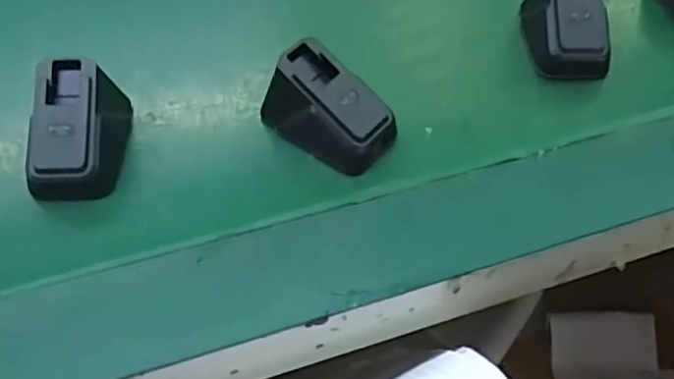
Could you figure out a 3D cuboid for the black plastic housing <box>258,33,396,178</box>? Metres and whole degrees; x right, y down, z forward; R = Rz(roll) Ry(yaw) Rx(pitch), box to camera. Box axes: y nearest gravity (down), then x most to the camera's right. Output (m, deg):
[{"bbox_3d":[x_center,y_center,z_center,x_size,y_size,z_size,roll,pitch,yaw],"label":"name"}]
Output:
[{"bbox_3d":[-0.005,-0.044,0.338,0.063,0.040,0.039,30,59,20],"label":"black plastic housing"}]

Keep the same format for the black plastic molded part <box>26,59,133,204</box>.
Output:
[{"bbox_3d":[-0.130,-0.033,0.330,0.043,0.040,0.069,4,54,2],"label":"black plastic molded part"}]

